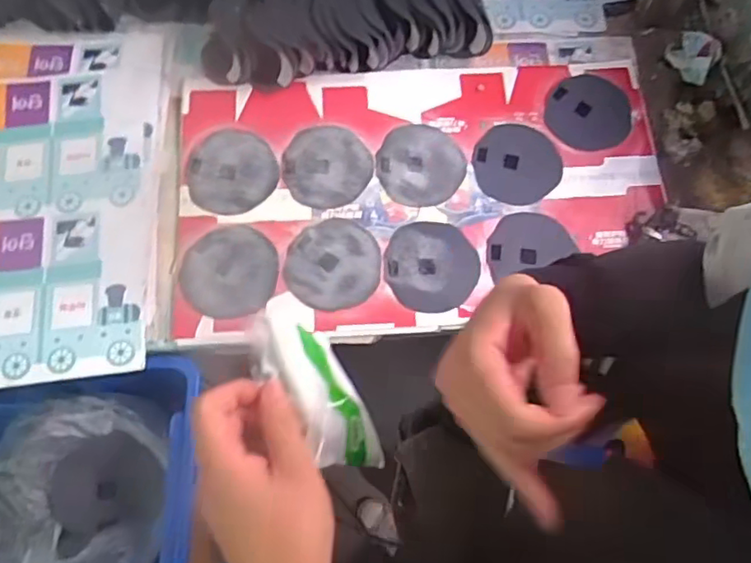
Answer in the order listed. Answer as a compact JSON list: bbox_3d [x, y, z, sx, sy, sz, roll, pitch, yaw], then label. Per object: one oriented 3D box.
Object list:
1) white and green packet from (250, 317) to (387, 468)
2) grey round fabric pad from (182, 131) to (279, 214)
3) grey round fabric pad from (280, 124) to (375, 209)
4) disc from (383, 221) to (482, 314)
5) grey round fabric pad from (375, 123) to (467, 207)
[{"bbox_3d":[-0.038,0.084,0.449,0.021,0.123,0.116,-33,70,12],"label":"white and green packet"},{"bbox_3d":[-0.241,-0.180,0.982,0.147,0.018,0.143,0,71,0],"label":"grey round fabric pad"},{"bbox_3d":[-0.080,-0.192,0.990,0.144,0.012,0.151,0,71,0],"label":"grey round fabric pad"},{"bbox_3d":[0.088,-0.025,0.935,0.144,0.014,0.151,0,71,0],"label":"disc"},{"bbox_3d":[0.073,-0.192,0.996,0.139,0.013,0.151,0,71,0],"label":"grey round fabric pad"}]

